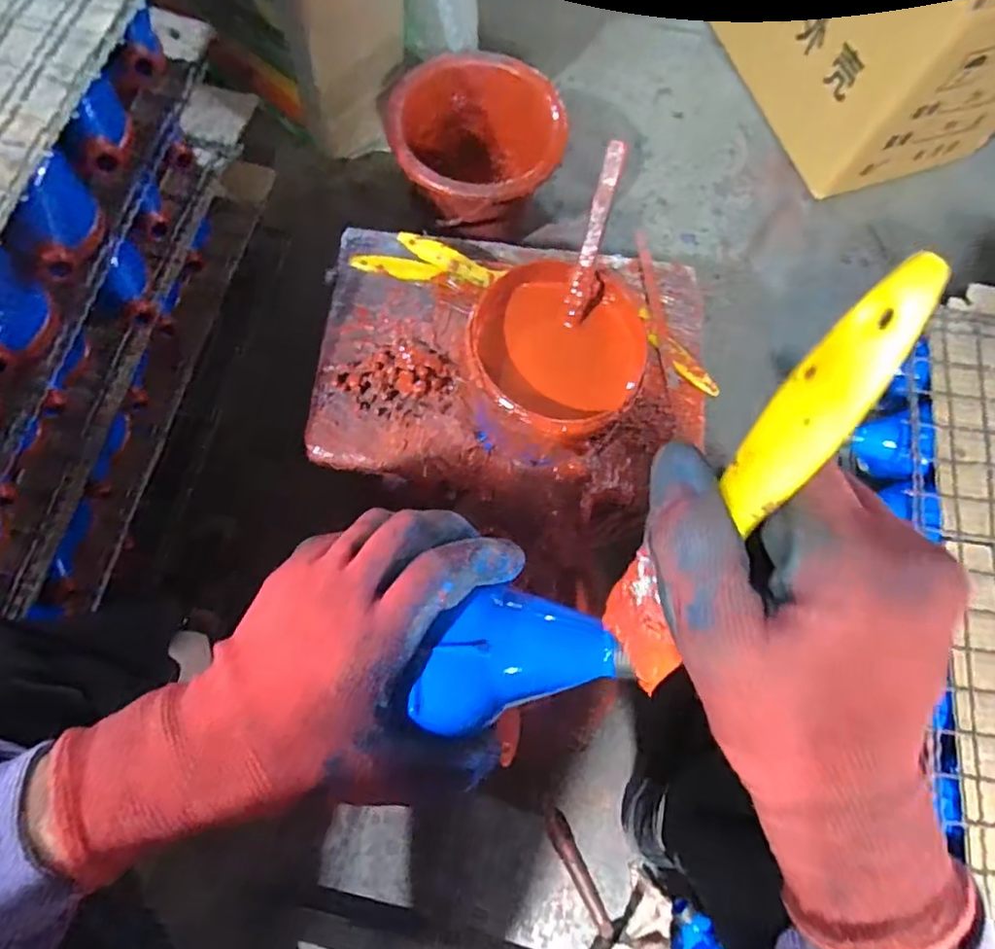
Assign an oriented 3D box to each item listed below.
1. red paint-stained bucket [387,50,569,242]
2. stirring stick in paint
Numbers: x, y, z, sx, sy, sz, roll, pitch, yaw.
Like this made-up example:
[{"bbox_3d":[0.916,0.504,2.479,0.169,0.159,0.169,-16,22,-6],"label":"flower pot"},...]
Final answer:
[{"bbox_3d":[-0.021,-0.407,0.820,0.206,0.198,0.211,1,74,-5],"label":"red paint-stained bucket"},{"bbox_3d":[0.077,-0.189,0.483,0.017,0.010,0.140,17,115,6],"label":"stirring stick in paint"}]

